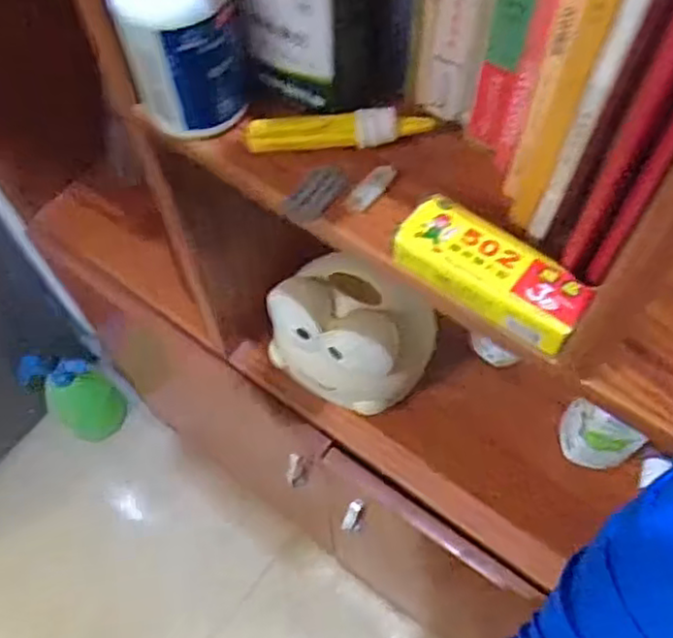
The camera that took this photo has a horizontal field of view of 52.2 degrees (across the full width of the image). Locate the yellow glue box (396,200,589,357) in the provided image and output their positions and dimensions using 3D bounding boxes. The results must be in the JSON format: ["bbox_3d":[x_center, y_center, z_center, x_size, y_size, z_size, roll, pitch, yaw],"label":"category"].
[{"bbox_3d":[0.079,-0.025,0.353,0.100,0.021,0.039,34,68,18],"label":"yellow glue box"}]

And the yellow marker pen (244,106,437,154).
[{"bbox_3d":[0.001,-0.111,0.406,0.108,0.018,0.016,-3,61,0],"label":"yellow marker pen"}]

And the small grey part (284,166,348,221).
[{"bbox_3d":[-0.011,-0.074,0.401,0.022,0.009,0.037,34,67,18],"label":"small grey part"}]

